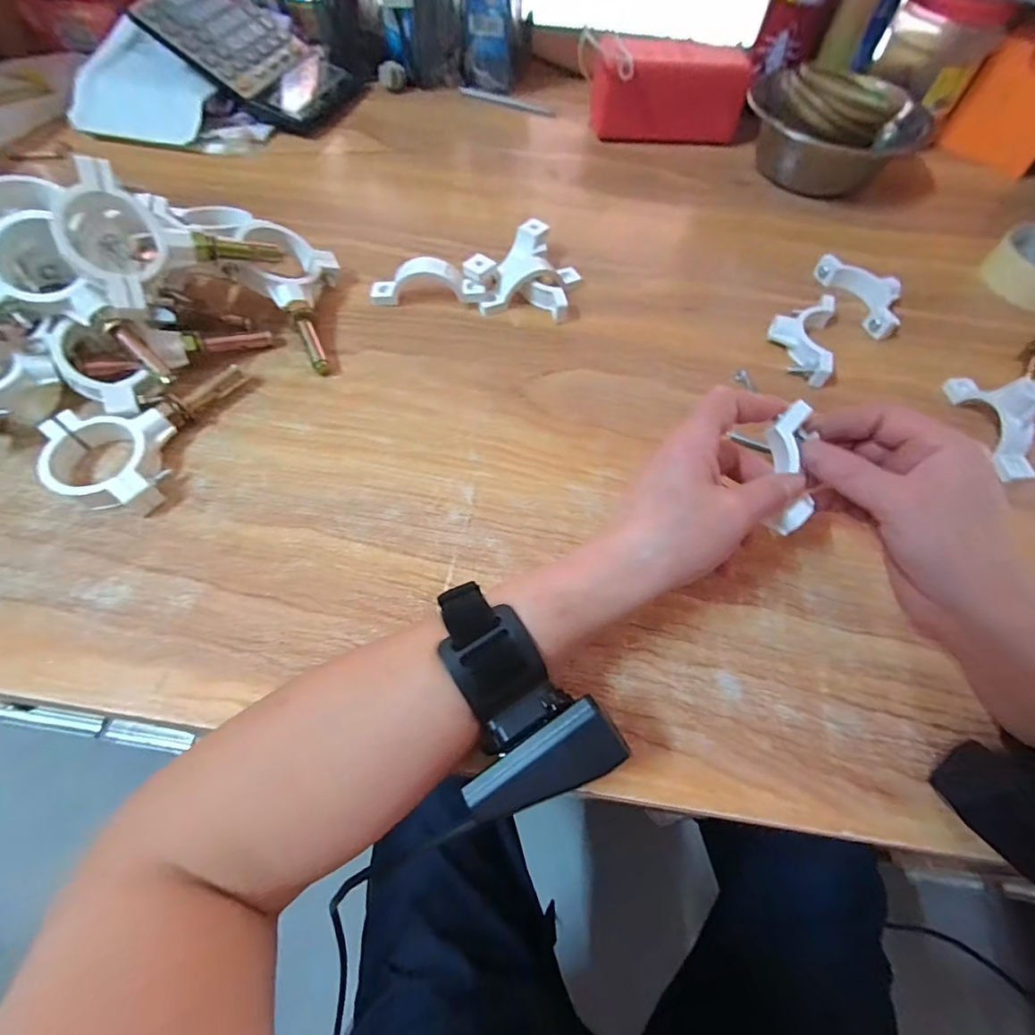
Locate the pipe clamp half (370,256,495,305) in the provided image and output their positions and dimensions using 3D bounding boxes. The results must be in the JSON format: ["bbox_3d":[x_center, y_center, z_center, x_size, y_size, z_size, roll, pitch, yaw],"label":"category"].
[{"bbox_3d":[-0.067,-0.181,0.397,0.092,0.031,0.020,6,59,1],"label":"pipe clamp half"}]

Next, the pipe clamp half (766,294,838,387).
[{"bbox_3d":[0.219,-0.142,0.393,0.044,0.020,0.089,19,60,9],"label":"pipe clamp half"}]

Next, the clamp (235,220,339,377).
[{"bbox_3d":[-0.163,-0.164,0.377,0.065,0.030,0.133,-16,73,-11],"label":"clamp"}]

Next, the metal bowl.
[{"bbox_3d":[0.314,-0.392,0.517,0.145,0.080,0.159,-39,68,-22],"label":"metal bowl"}]

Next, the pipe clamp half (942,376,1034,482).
[{"bbox_3d":[0.329,-0.072,0.343,0.017,0.048,0.086,-2,60,-3],"label":"pipe clamp half"}]

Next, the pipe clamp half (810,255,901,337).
[{"bbox_3d":[0.290,-0.189,0.422,0.041,0.021,0.091,-14,61,-10],"label":"pipe clamp half"}]

